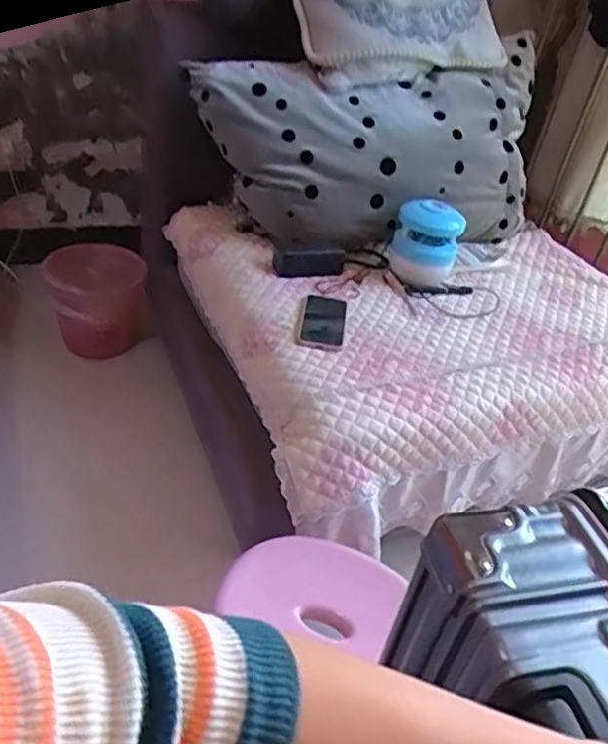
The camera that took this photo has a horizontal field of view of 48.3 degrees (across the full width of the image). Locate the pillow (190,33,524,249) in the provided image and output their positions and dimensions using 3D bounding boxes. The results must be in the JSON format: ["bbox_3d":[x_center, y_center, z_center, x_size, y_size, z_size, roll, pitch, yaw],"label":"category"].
[{"bbox_3d":[0.146,-0.445,1.343,0.708,0.387,0.162,-2,0,-12],"label":"pillow"}]

